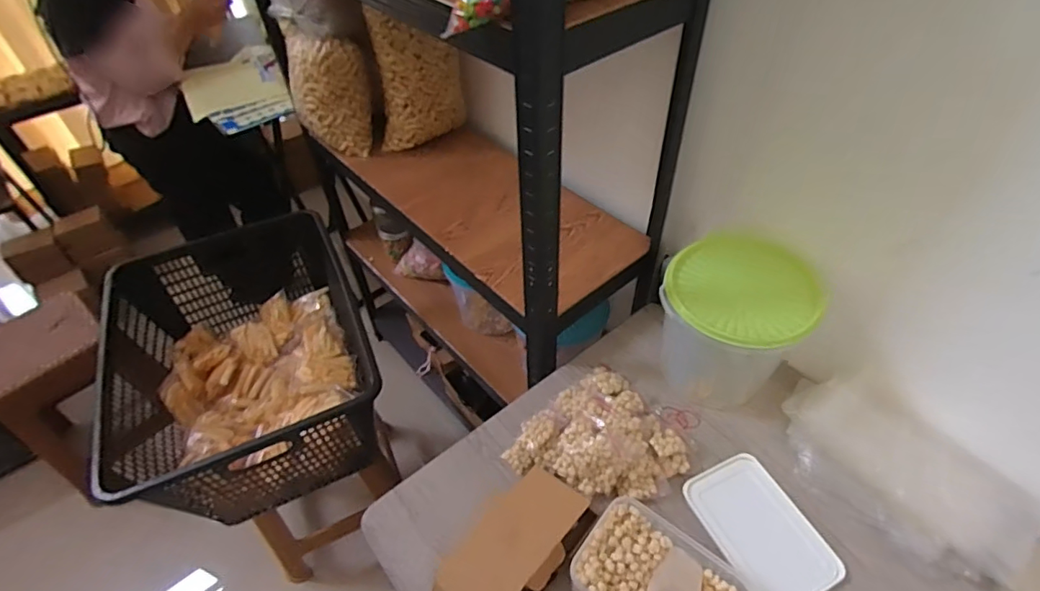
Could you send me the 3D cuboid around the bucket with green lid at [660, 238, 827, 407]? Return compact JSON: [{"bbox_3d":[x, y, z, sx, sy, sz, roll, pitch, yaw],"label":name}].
[{"bbox_3d":[0.328,0.038,0.831,0.198,0.204,0.214,-1,48,2],"label":"bucket with green lid"}]

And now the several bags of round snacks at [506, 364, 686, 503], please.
[{"bbox_3d":[0.121,0.211,0.772,0.233,0.064,0.213,-34,55,-25],"label":"several bags of round snacks"}]

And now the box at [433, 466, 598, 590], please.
[{"bbox_3d":[-0.003,0.324,0.684,0.120,0.038,0.221,31,57,27],"label":"box"}]

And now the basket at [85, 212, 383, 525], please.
[{"bbox_3d":[-0.546,0.131,1.084,0.440,0.272,0.593,-22,51,-16],"label":"basket"}]

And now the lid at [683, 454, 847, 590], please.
[{"bbox_3d":[0.328,0.319,0.719,0.125,0.015,0.189,-20,50,-15],"label":"lid"}]

